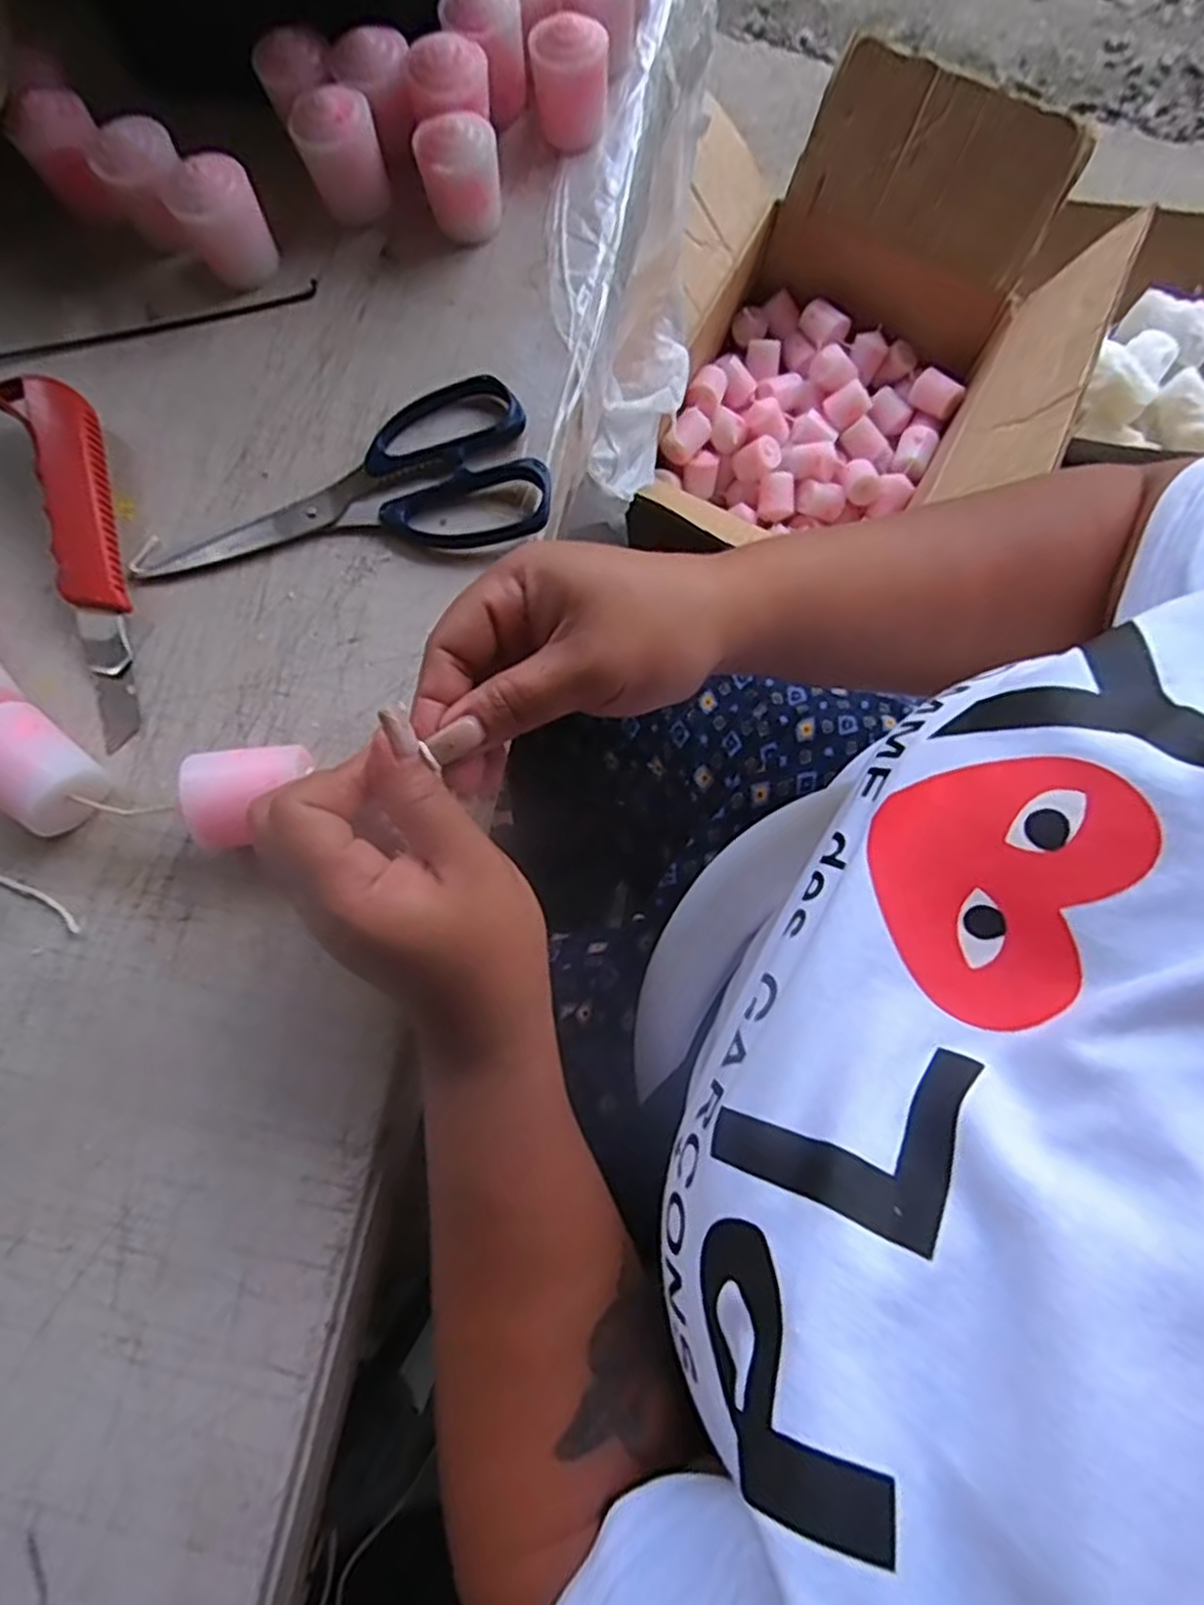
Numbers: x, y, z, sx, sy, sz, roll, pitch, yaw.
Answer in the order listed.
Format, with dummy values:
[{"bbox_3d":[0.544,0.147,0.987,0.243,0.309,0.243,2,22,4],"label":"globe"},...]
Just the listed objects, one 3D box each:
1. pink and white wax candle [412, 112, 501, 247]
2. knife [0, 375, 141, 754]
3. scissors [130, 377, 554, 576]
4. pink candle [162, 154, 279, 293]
[{"bbox_3d":[-0.067,-0.296,0.365,0.036,0.043,0.032,-14,77,-3],"label":"pink and white wax candle"},{"bbox_3d":[-0.225,-0.112,0.338,0.037,0.018,0.173,-23,78,-4],"label":"knife"},{"bbox_3d":[-0.115,-0.135,0.346,0.178,0.010,0.078,-19,78,-4],"label":"scissors"},{"bbox_3d":[-0.178,-0.273,0.362,0.036,0.046,0.029,-28,78,-6],"label":"pink candle"}]

